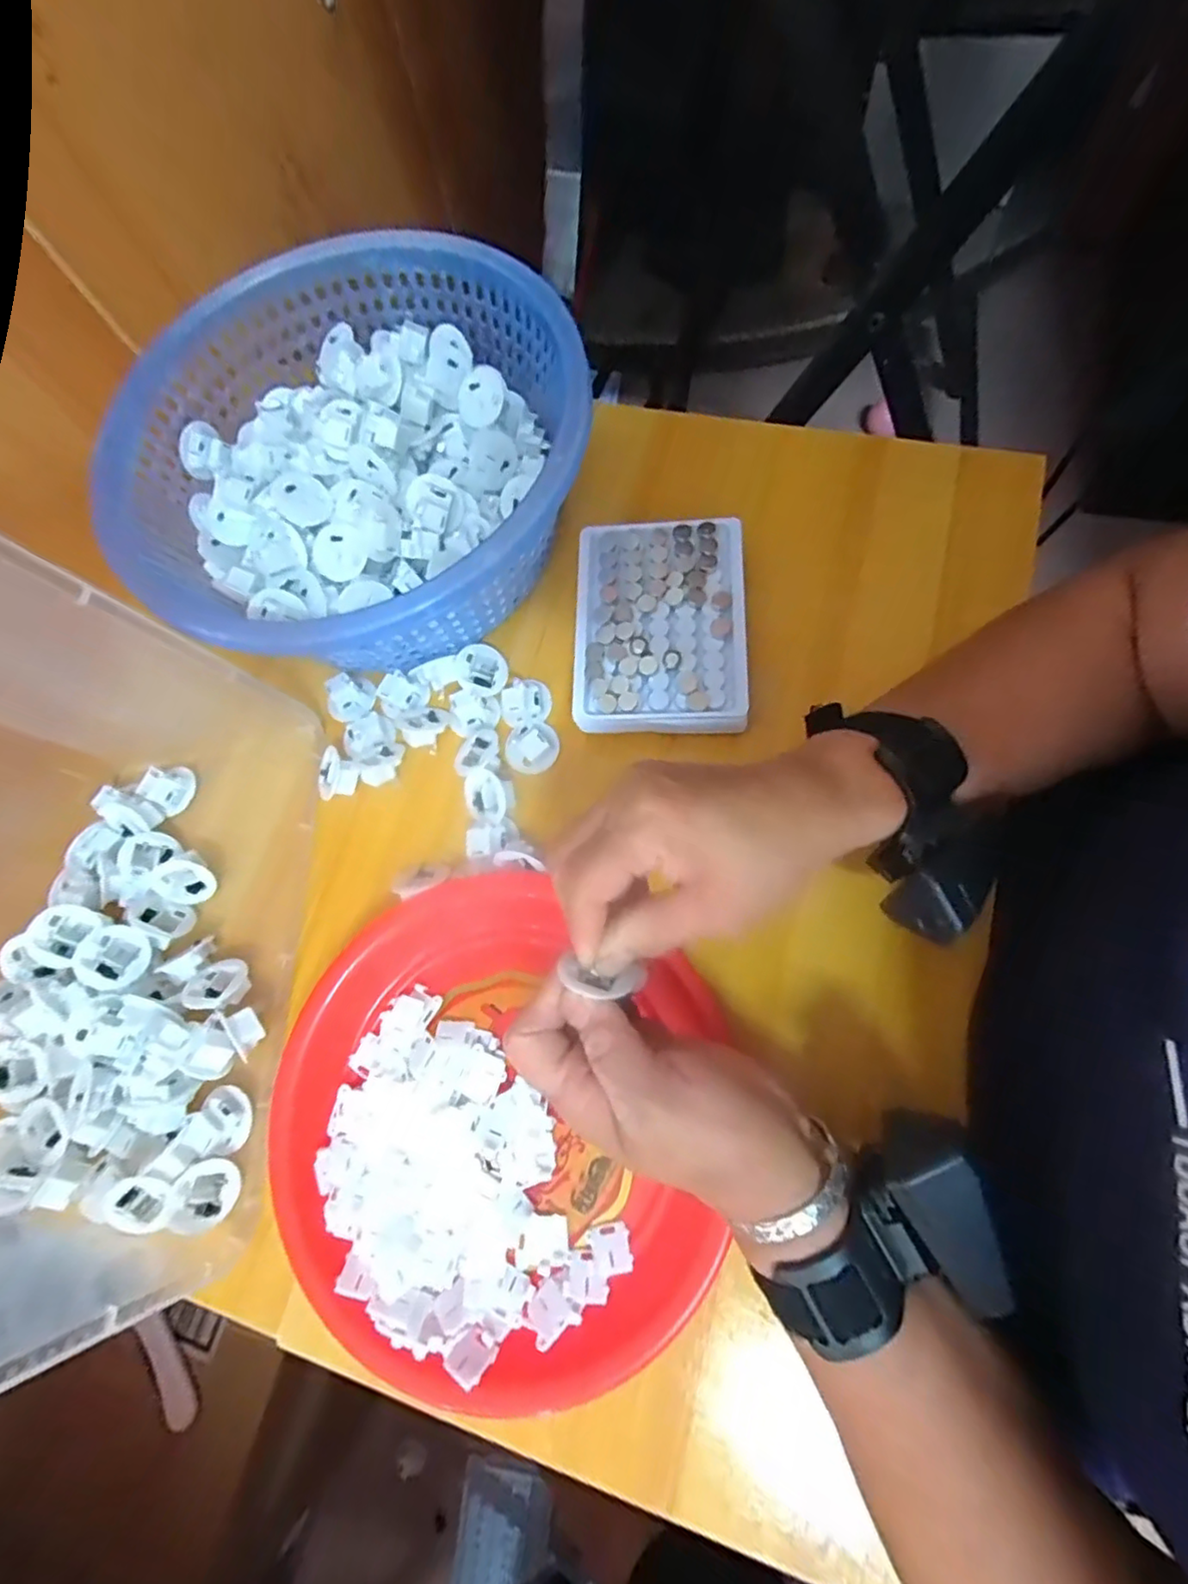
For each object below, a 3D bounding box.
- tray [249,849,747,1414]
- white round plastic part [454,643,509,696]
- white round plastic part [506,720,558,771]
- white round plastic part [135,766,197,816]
[{"bbox_3d":[-0.055,0.160,0.320,0.236,0.038,0.229,-3,73,5],"label":"tray"},{"bbox_3d":[-0.070,-0.076,0.390,0.030,0.012,0.031,-2,73,6],"label":"white round plastic part"},{"bbox_3d":[-0.037,-0.028,0.378,0.031,0.018,0.033,-2,73,6],"label":"white round plastic part"},{"bbox_3d":[-0.266,-0.003,0.392,0.024,0.017,0.028,24,77,13],"label":"white round plastic part"}]

